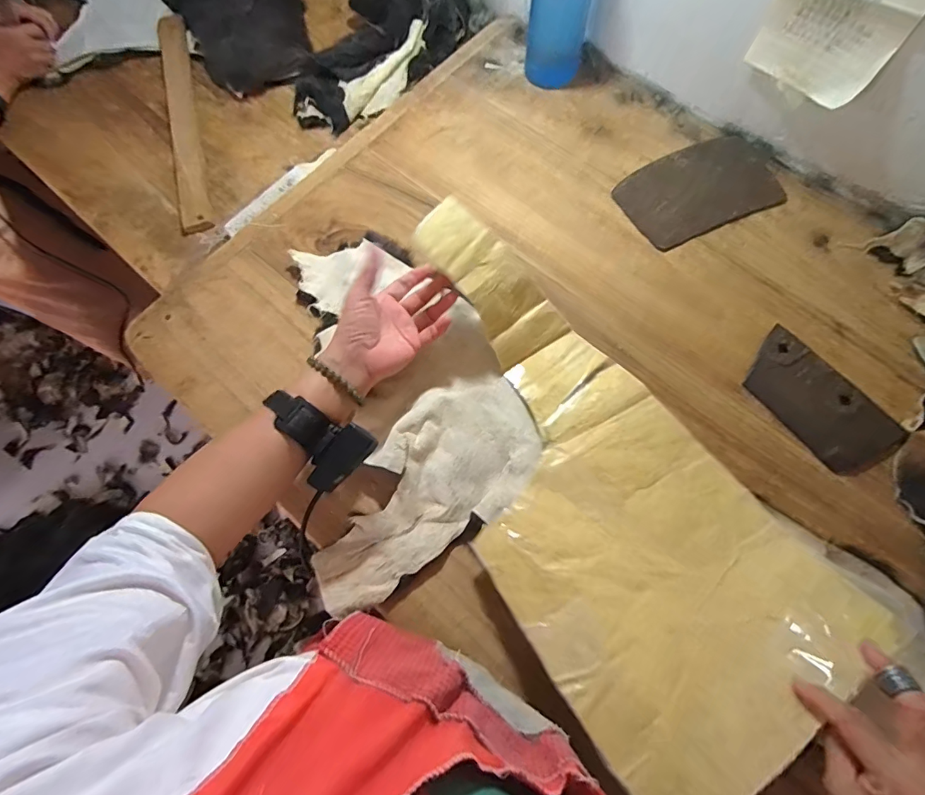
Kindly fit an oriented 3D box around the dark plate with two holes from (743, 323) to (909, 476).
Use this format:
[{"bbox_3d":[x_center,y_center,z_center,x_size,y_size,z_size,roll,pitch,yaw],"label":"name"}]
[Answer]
[{"bbox_3d":[0.403,0.005,0.528,0.089,0.007,0.169,-40,72,-3],"label":"dark plate with two holes"}]

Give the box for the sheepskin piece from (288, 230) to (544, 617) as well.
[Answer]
[{"bbox_3d":[-0.057,-0.002,0.541,0.248,0.034,0.428,-9,70,-2],"label":"sheepskin piece"}]

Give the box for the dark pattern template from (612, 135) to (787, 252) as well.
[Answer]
[{"bbox_3d":[0.324,-0.287,0.638,0.212,0.006,0.133,-23,73,-4],"label":"dark pattern template"}]

